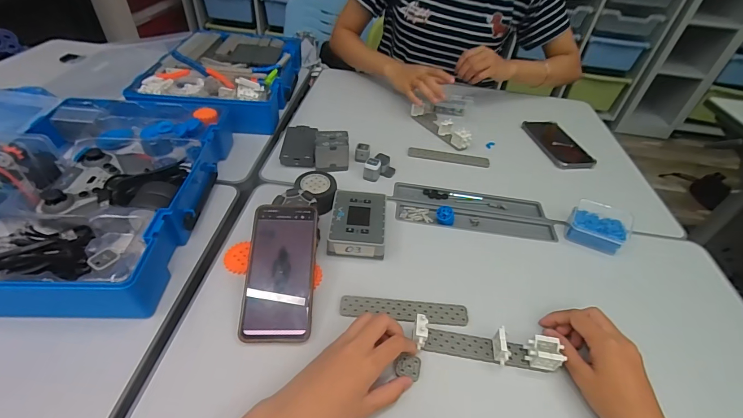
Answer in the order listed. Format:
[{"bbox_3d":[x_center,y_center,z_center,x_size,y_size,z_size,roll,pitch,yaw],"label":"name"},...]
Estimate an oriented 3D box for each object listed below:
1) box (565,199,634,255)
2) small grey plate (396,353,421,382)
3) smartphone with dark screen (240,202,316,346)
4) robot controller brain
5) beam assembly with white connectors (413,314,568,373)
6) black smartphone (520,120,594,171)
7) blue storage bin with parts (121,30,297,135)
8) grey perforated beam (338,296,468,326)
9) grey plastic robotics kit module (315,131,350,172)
[{"bbox_3d":[0.333,0.028,0.525,0.076,0.052,0.055,24,47,18],"label":"box"},{"bbox_3d":[0.039,0.166,0.373,0.025,0.006,0.024,9,44,3],"label":"small grey plate"},{"bbox_3d":[-0.105,0.068,0.415,0.077,0.010,0.162,2,64,-5],"label":"smartphone with dark screen"},{"bbox_3d":[-0.018,0.021,0.501,0.076,0.034,0.103,5,44,-1],"label":"robot controller brain"},{"bbox_3d":[0.123,0.146,0.384,0.156,0.033,0.029,8,44,3],"label":"beam assembly with white connectors"},{"bbox_3d":[0.379,-0.134,0.724,0.090,0.012,0.156,-3,45,-10],"label":"black smartphone"},{"bbox_3d":[-0.307,-0.287,0.752,0.263,0.072,0.383,3,44,-3],"label":"blue storage bin with parts"},{"bbox_3d":[0.039,0.119,0.420,0.148,0.004,0.028,6,44,-1],"label":"grey perforated beam"},{"bbox_3d":[-0.066,-0.099,0.604,0.055,0.039,0.062,2,44,-4],"label":"grey plastic robotics kit module"}]

